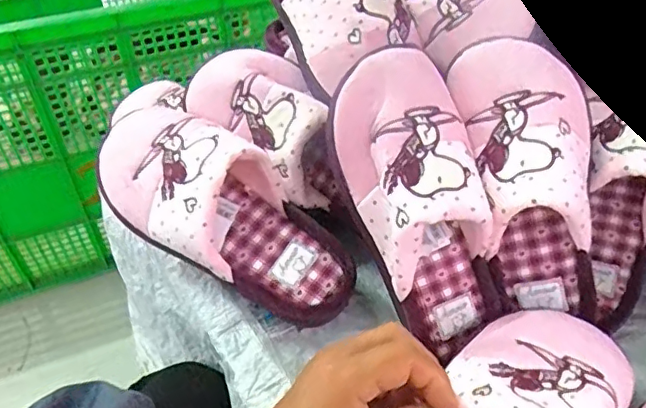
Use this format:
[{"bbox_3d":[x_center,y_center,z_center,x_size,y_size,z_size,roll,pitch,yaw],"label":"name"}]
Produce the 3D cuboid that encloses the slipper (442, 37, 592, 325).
[{"bbox_3d":[0.153,-0.018,0.417,0.092,0.208,0.093,-14,10,-15],"label":"slipper"}]

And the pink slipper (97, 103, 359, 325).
[{"bbox_3d":[-0.080,0.001,0.442,0.244,0.082,0.095,37,53,8],"label":"pink slipper"}]

